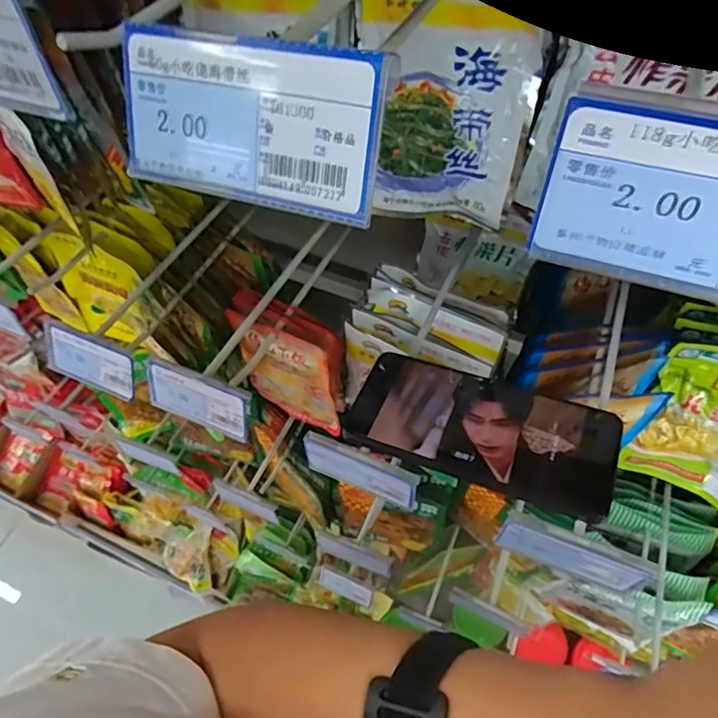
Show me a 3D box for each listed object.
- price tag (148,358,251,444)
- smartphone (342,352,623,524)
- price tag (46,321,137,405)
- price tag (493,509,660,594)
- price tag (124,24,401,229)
[{"bbox_3d":[-0.114,0.029,0.385,0.083,0.047,0.011,21,38,16],"label":"price tag"},{"bbox_3d":[0.078,0.043,0.351,0.163,0.009,0.080,17,52,19],"label":"smartphone"},{"bbox_3d":[-0.208,0.002,0.416,0.083,0.046,0.009,19,29,13],"label":"price tag"},{"bbox_3d":[0.123,0.111,0.311,0.082,0.034,0.007,17,41,13],"label":"price tag"},{"bbox_3d":[-0.031,-0.063,0.148,0.080,0.041,0.004,17,30,18],"label":"price tag"}]

